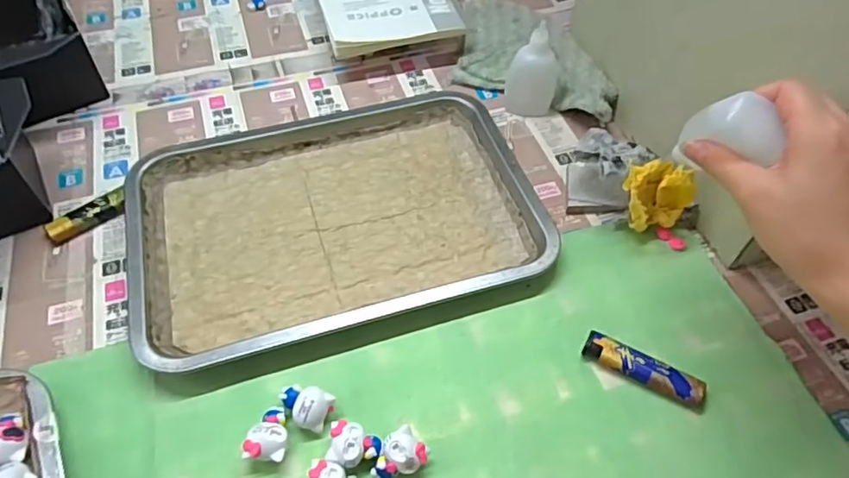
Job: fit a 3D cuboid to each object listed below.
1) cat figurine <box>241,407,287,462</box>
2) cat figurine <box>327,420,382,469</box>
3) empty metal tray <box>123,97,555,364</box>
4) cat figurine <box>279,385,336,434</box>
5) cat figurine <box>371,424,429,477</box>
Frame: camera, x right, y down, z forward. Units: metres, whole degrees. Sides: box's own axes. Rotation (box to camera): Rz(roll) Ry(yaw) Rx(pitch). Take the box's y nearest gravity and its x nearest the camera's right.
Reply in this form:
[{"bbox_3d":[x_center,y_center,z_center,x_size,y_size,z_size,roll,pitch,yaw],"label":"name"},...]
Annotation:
[{"bbox_3d":[-0.096,0.122,0.354,0.024,0.019,0.032,3,53,0],"label":"cat figurine"},{"bbox_3d":[-0.042,0.127,0.351,0.031,0.019,0.027,2,53,-1],"label":"cat figurine"},{"bbox_3d":[-0.071,-0.024,0.459,0.304,0.024,0.224,-16,55,-13],"label":"empty metal tray"},{"bbox_3d":[-0.077,0.107,0.365,0.034,0.024,0.022,15,54,9],"label":"cat figurine"},{"bbox_3d":[-0.016,0.133,0.344,0.024,0.022,0.031,39,61,24],"label":"cat figurine"}]

